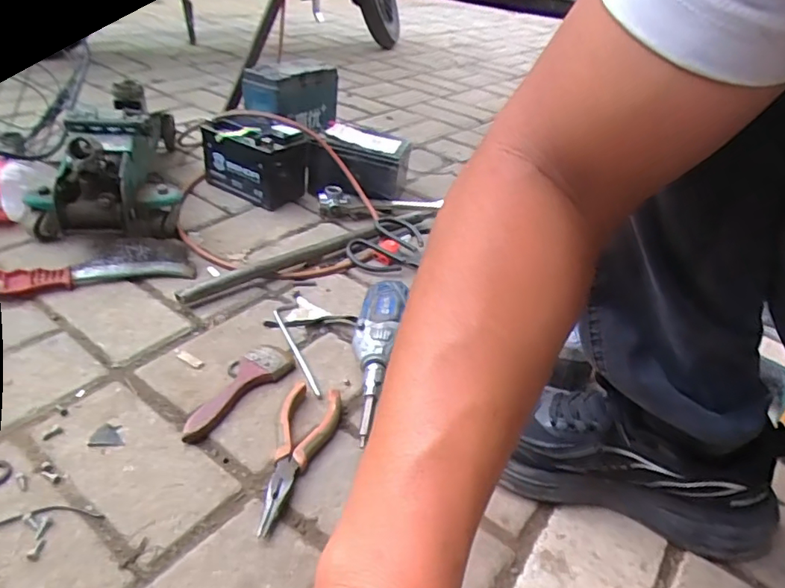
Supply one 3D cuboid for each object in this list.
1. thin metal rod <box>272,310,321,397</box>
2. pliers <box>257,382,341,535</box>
[{"bbox_3d":[-0.106,0.062,0.598,0.008,0.008,0.139,-11,39,-25],"label":"thin metal rod"},{"bbox_3d":[-0.086,0.139,0.479,0.050,0.019,0.147,12,35,6],"label":"pliers"}]

